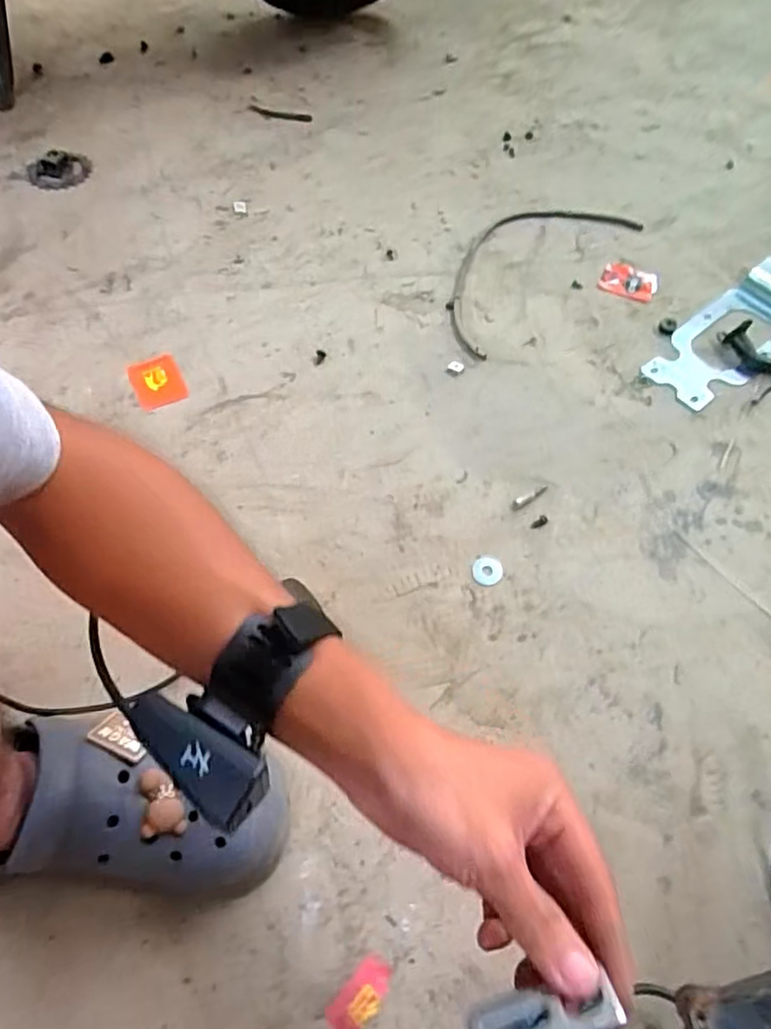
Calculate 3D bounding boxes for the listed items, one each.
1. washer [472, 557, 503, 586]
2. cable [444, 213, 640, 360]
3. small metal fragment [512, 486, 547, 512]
[{"bbox_3d":[0.096,0.054,0.587,0.029,0.004,0.028,1,61,-2],"label":"washer"},{"bbox_3d":[0.173,-0.329,0.797,0.149,0.009,0.340,41,67,19],"label":"cable"},{"bbox_3d":[0.145,-0.017,0.624,0.045,0.005,0.011,-28,65,-17],"label":"small metal fragment"}]

